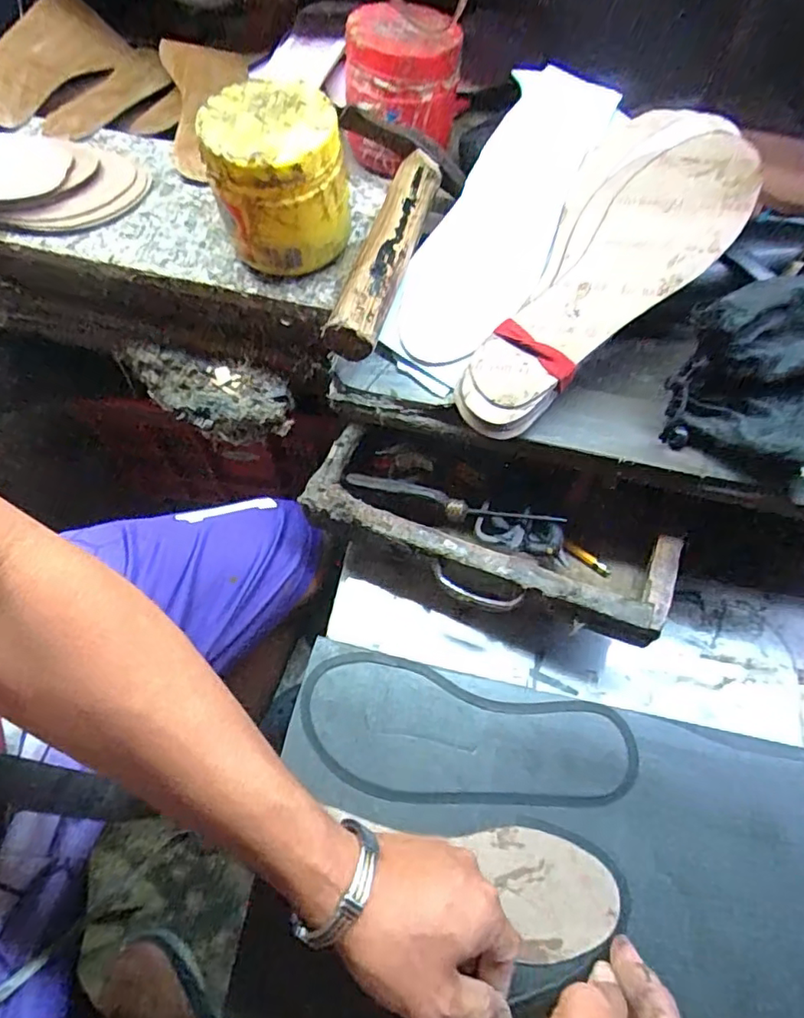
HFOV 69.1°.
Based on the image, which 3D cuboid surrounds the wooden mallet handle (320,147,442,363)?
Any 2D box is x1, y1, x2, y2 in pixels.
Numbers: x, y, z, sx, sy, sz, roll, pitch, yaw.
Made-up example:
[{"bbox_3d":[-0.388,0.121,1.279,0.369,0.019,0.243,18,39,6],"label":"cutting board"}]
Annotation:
[{"bbox_3d":[-0.009,-0.190,0.429,0.035,0.039,0.200,15,64,7],"label":"wooden mallet handle"}]

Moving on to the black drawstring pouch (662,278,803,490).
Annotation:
[{"bbox_3d":[0.249,-0.081,0.377,0.136,0.079,0.100,34,68,15],"label":"black drawstring pouch"}]

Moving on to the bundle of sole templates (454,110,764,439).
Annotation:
[{"bbox_3d":[0.134,-0.162,0.400,0.107,0.024,0.262,38,88,17],"label":"bundle of sole templates"}]

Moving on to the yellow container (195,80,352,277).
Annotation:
[{"bbox_3d":[-0.089,-0.232,0.418,0.093,0.091,0.087,-10,64,-6],"label":"yellow container"}]

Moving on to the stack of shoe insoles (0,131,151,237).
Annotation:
[{"bbox_3d":[-0.359,-0.281,0.485,0.277,0.026,0.098,9,64,4],"label":"stack of shoe insoles"}]

